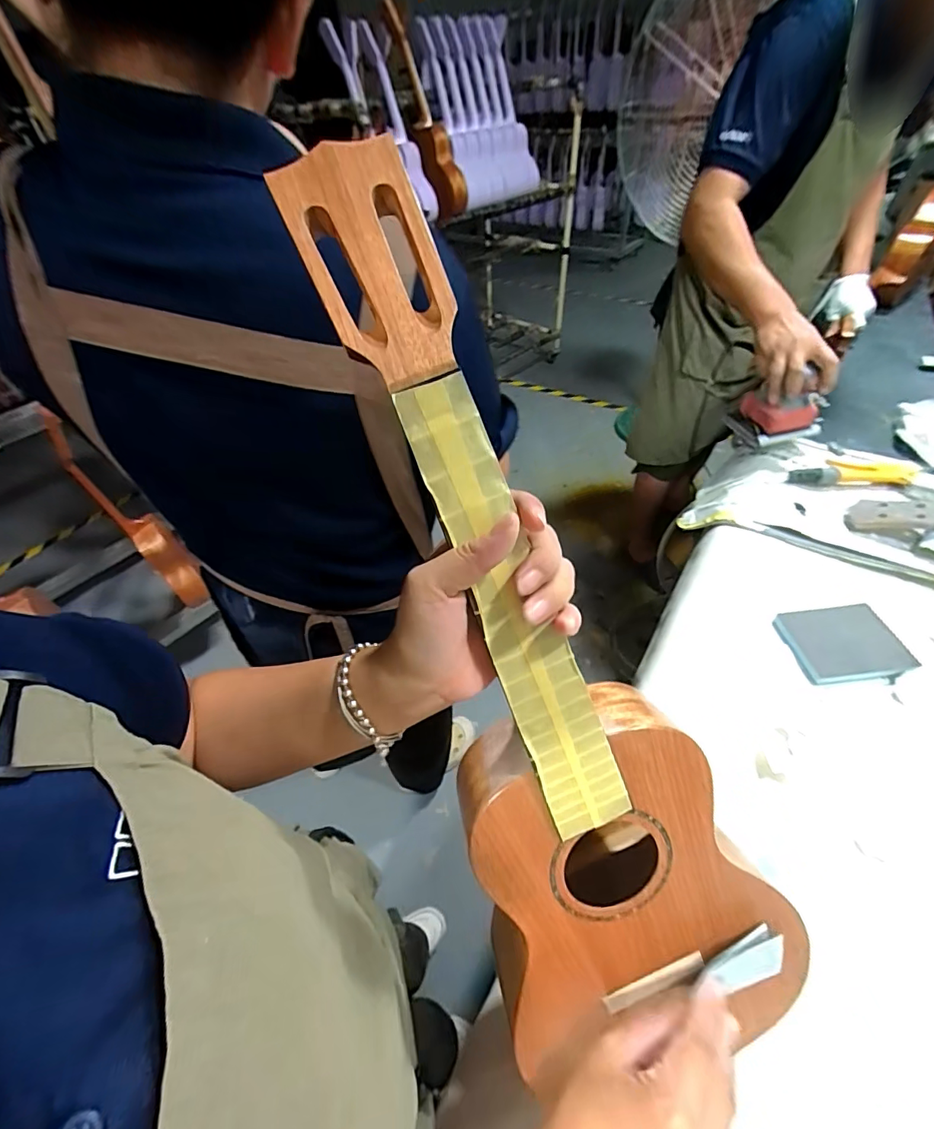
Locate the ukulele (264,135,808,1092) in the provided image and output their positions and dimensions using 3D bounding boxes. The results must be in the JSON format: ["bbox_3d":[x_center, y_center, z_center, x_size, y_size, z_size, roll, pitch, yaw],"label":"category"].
[{"bbox_3d":[0.044,0.075,0.266,0.174,0.561,0.068,-24,13,-16],"label":"ukulele"}]

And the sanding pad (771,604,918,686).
[{"bbox_3d":[0.461,0.096,0.572,0.119,0.015,0.097,-5,47,1],"label":"sanding pad"}]

